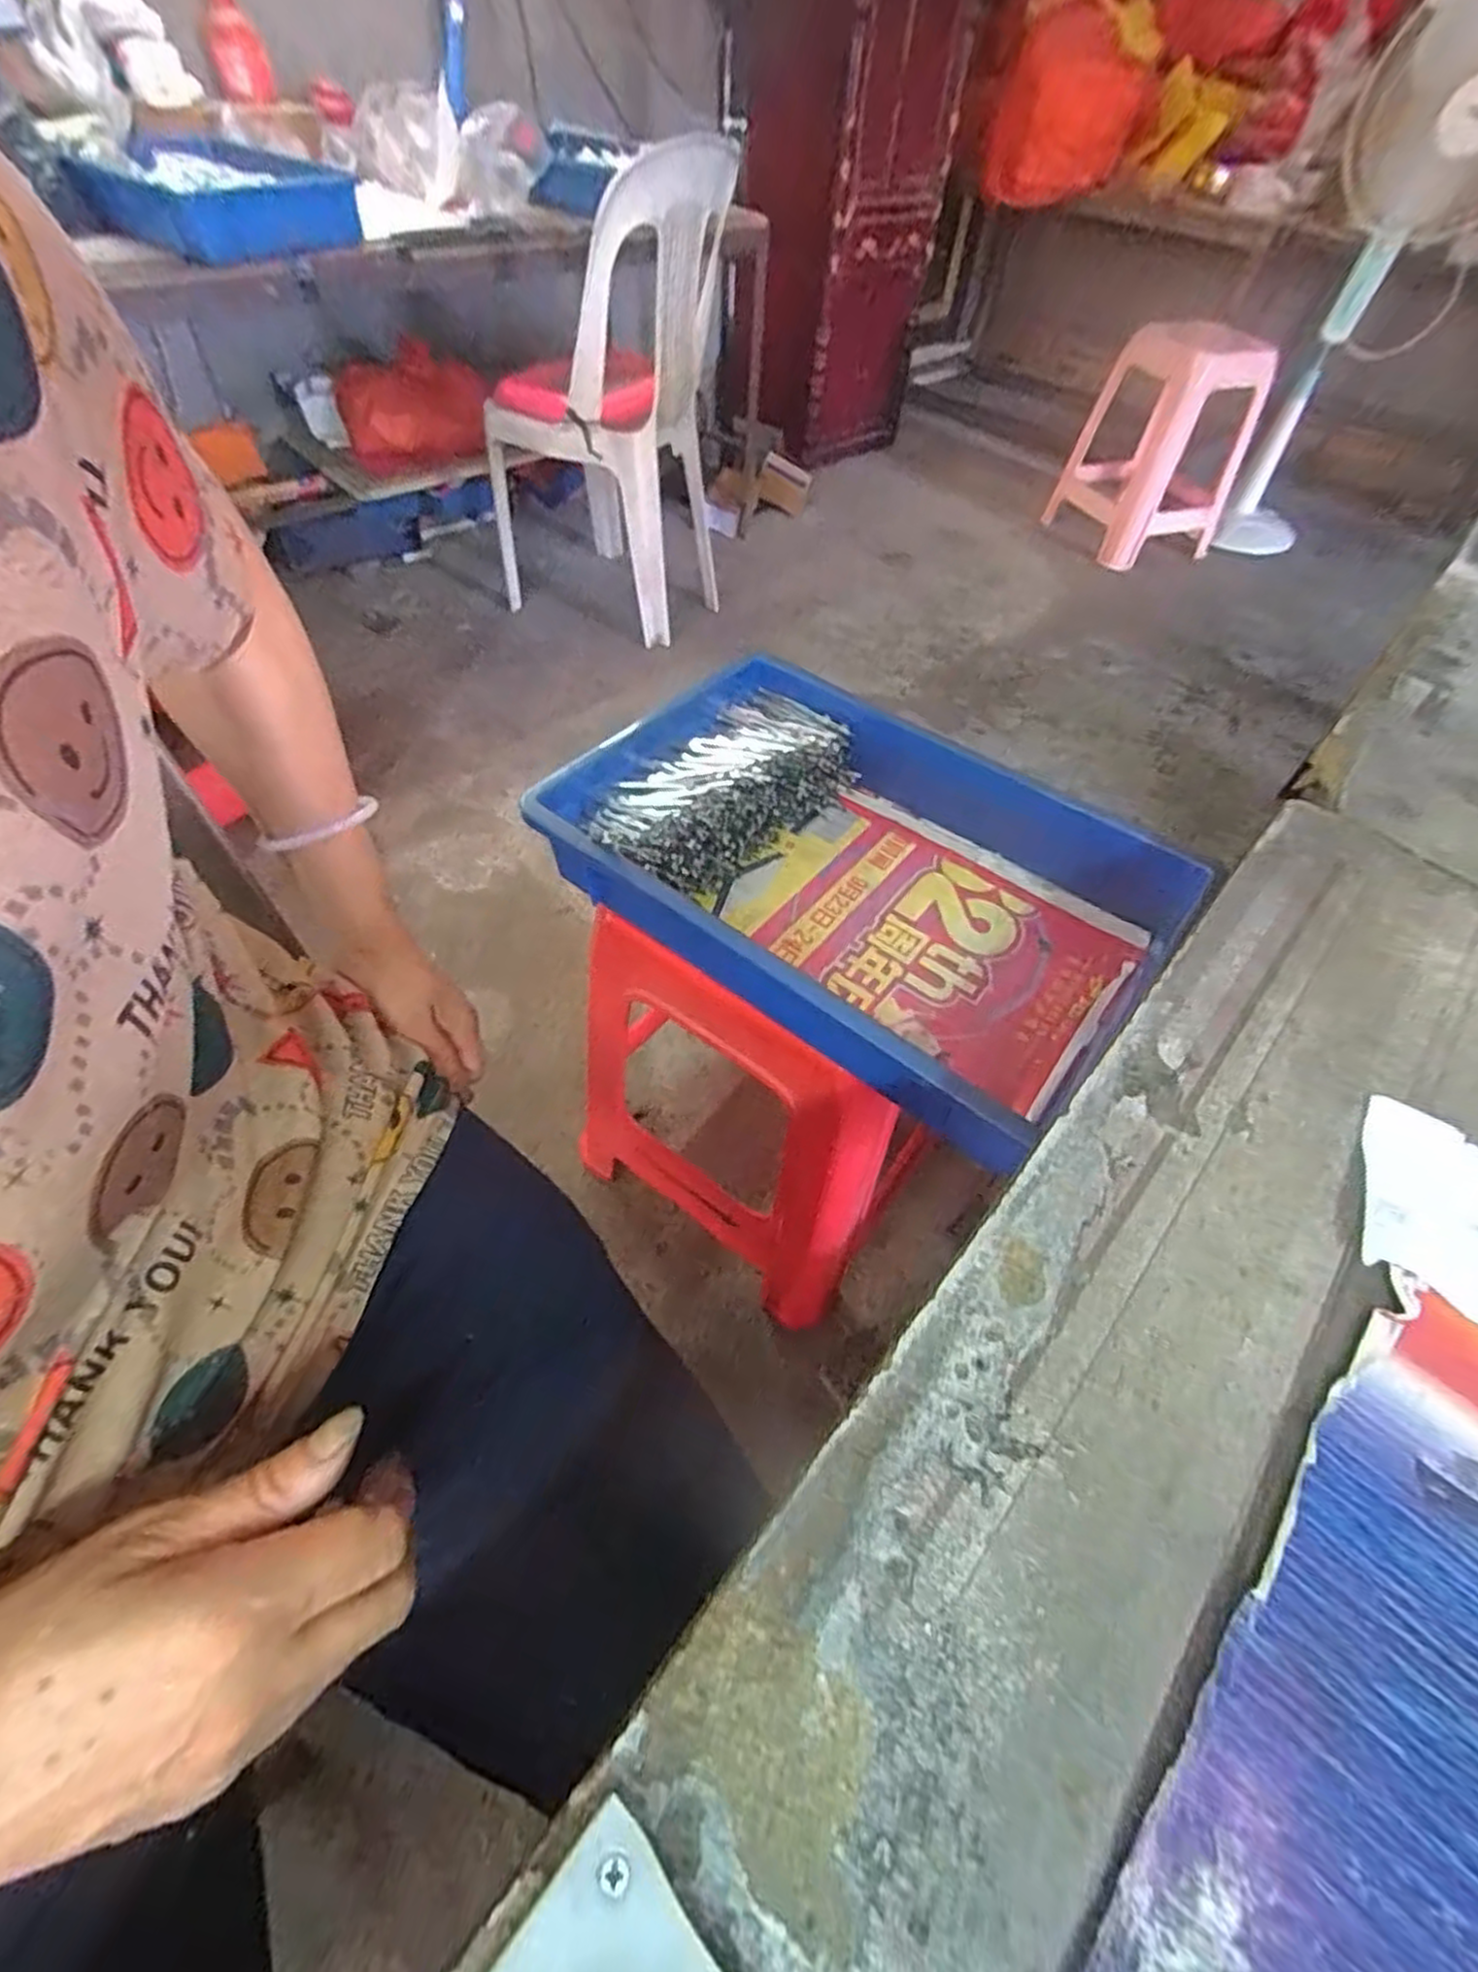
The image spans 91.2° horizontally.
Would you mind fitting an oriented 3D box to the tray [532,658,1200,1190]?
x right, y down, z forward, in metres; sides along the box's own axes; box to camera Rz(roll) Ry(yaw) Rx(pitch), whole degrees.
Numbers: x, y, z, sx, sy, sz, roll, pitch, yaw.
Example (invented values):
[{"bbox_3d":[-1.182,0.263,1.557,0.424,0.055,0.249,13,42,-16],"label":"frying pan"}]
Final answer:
[{"bbox_3d":[0.078,-0.090,0.542,0.414,0.076,0.276,35,58,20],"label":"tray"}]

